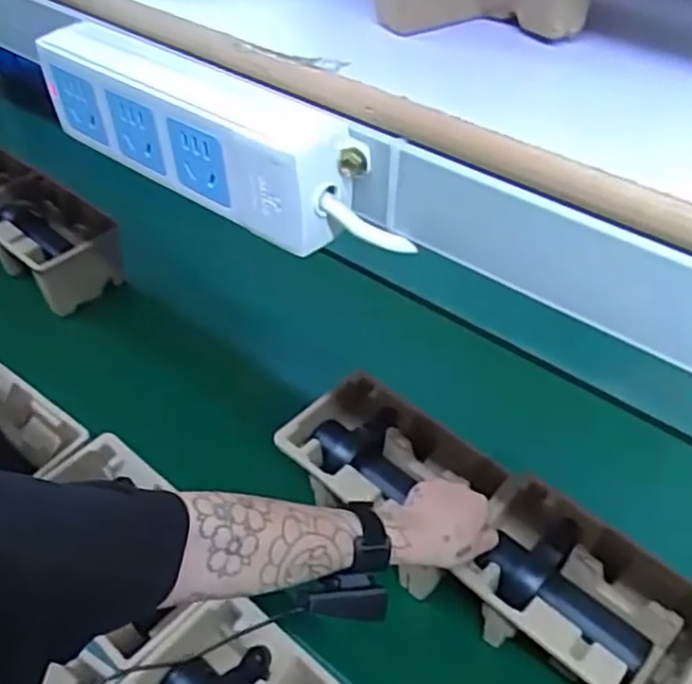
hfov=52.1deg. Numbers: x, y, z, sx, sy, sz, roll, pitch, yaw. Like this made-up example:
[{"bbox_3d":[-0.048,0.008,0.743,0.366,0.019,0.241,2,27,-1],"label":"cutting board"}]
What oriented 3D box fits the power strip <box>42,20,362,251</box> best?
[{"bbox_3d":[-0.068,-0.093,0.312,0.171,0.053,0.032,34,54,23],"label":"power strip"}]

